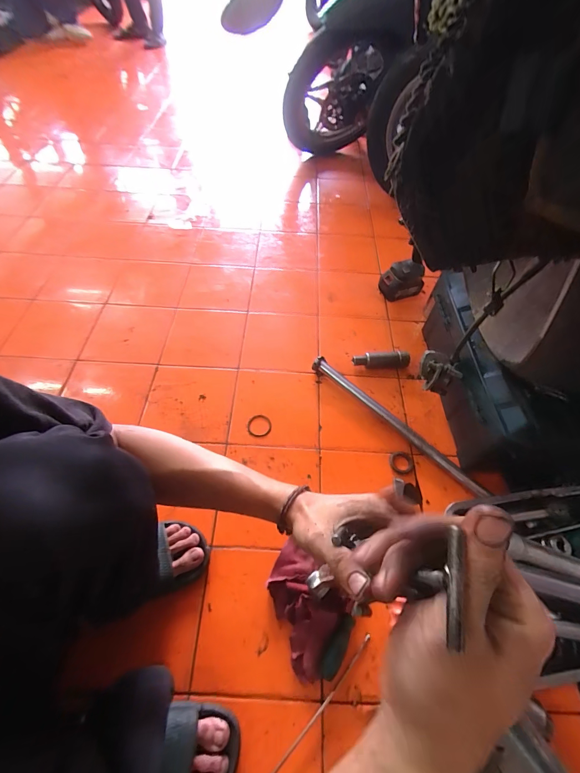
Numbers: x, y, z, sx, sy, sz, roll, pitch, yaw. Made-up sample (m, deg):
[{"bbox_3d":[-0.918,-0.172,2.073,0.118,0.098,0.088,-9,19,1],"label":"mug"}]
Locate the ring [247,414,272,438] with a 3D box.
[{"bbox_3d":[-0.069,0.089,0.744,0.053,0.005,0.054,1,56,-1],"label":"ring"}]

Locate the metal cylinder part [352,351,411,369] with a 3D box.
[{"bbox_3d":[0.231,-0.066,0.836,0.140,0.038,0.035,1,56,-1],"label":"metal cylinder part"}]

